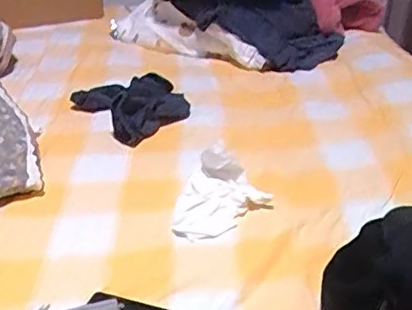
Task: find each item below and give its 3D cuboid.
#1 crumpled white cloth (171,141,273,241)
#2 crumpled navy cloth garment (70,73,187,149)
[{"bbox_3d":[0.022,0.044,0.769,0.126,0.053,0.163,1,29,0],"label":"crumpled white cloth"},{"bbox_3d":[-0.122,-0.100,1.030,0.178,0.053,0.220,-19,35,-32],"label":"crumpled navy cloth garment"}]

